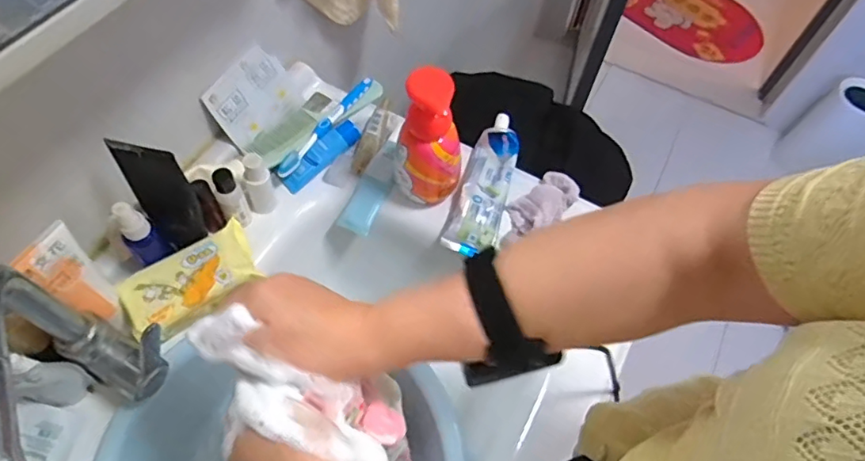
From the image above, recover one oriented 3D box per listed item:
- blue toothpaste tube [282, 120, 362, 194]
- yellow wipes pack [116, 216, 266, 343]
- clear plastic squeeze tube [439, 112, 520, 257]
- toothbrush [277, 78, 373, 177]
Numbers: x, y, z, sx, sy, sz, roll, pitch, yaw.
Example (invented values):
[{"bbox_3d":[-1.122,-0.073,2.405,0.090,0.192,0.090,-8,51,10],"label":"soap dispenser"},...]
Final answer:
[{"bbox_3d":[-0.128,-0.086,0.630,0.028,0.019,0.104,40,78,19],"label":"blue toothpaste tube"},{"bbox_3d":[-0.231,0.048,0.532,0.127,0.026,0.070,-36,67,-22],"label":"yellow wipes pack"},{"bbox_3d":[0.062,-0.055,0.628,0.058,0.040,0.174,17,59,7],"label":"clear plastic squeeze tube"},{"bbox_3d":[-0.125,-0.127,0.651,0.021,0.018,0.177,25,60,11],"label":"toothbrush"}]

